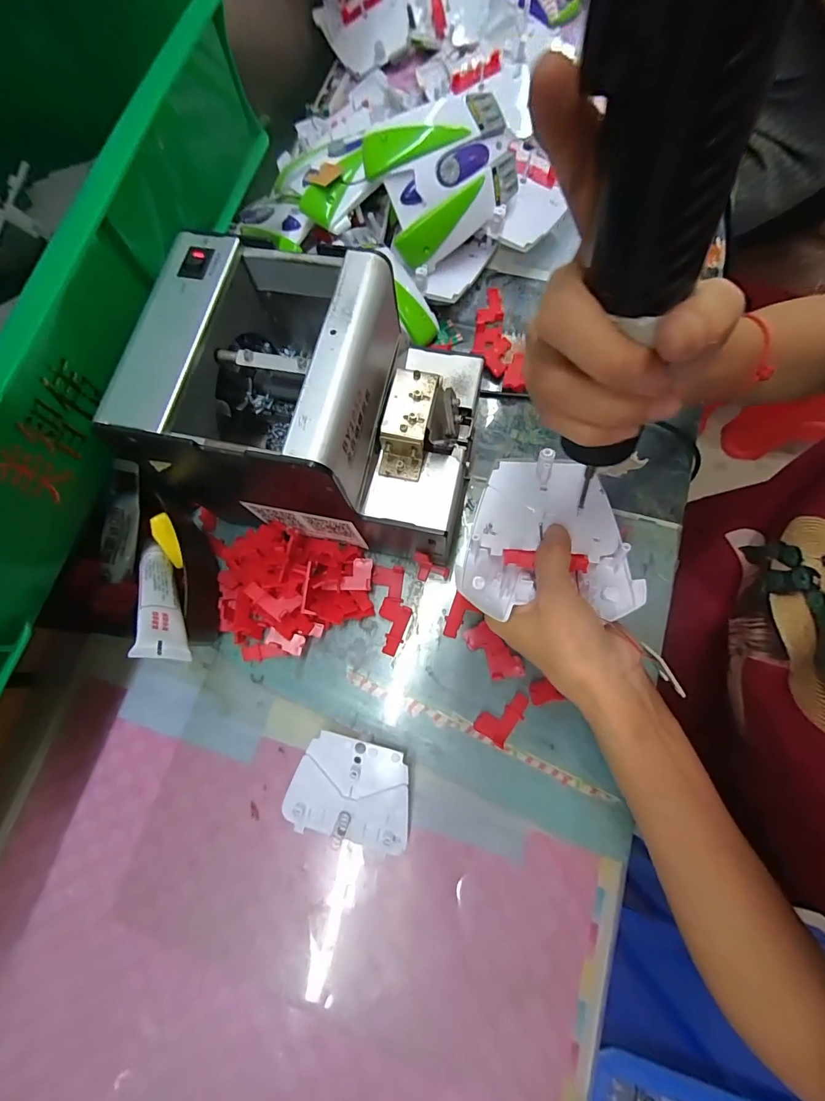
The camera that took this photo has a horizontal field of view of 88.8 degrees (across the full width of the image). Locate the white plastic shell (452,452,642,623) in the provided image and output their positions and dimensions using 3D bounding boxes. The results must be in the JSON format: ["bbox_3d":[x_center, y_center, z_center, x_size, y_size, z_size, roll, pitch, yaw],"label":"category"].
[{"bbox_3d":[0.079,-0.013,0.255,0.094,0.030,0.102,2,78,1],"label":"white plastic shell"}]

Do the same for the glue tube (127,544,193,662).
[{"bbox_3d":[-0.159,0.029,0.265,0.017,0.023,0.103,-34,47,-6],"label":"glue tube"}]

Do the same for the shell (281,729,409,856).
[{"bbox_3d":[-0.041,0.156,0.275,0.079,0.018,0.065,8,76,6],"label":"shell"}]

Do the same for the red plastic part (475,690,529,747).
[{"bbox_3d":[0.062,0.112,0.286,0.022,0.007,0.038,41,81,13],"label":"red plastic part"}]

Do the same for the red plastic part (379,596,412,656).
[{"bbox_3d":[-0.015,0.055,0.309,0.022,0.004,0.040,15,77,8],"label":"red plastic part"}]

